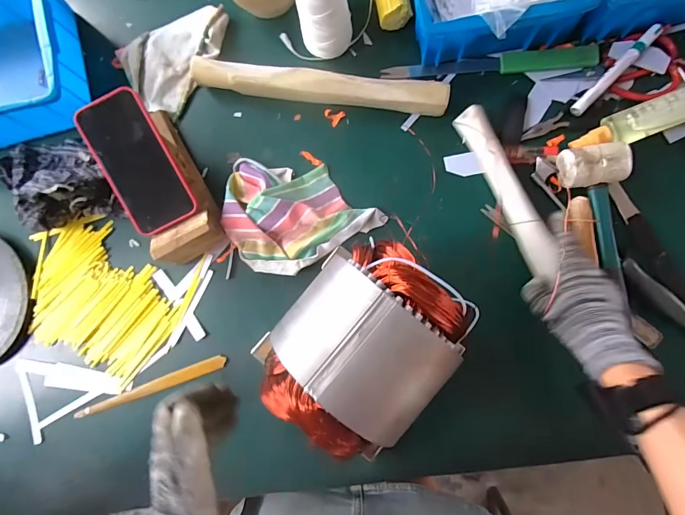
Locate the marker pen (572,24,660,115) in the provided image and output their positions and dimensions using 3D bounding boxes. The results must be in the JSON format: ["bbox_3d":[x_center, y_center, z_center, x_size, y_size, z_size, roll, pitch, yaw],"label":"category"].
[{"bbox_3d":[0.341,-0.232,0.479,0.143,0.022,0.017,-45,83,-1],"label":"marker pen"}]

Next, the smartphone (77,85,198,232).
[{"bbox_3d":[-0.252,-0.113,0.470,0.082,0.009,0.163,-26,99,3],"label":"smartphone"}]

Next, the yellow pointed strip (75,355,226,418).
[{"bbox_3d":[-0.254,0.171,0.508,0.206,0.013,0.017,-20,83,3],"label":"yellow pointed strip"}]

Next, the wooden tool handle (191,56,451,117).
[{"bbox_3d":[-0.032,-0.222,0.506,0.330,0.041,0.037,7,85,5],"label":"wooden tool handle"}]

